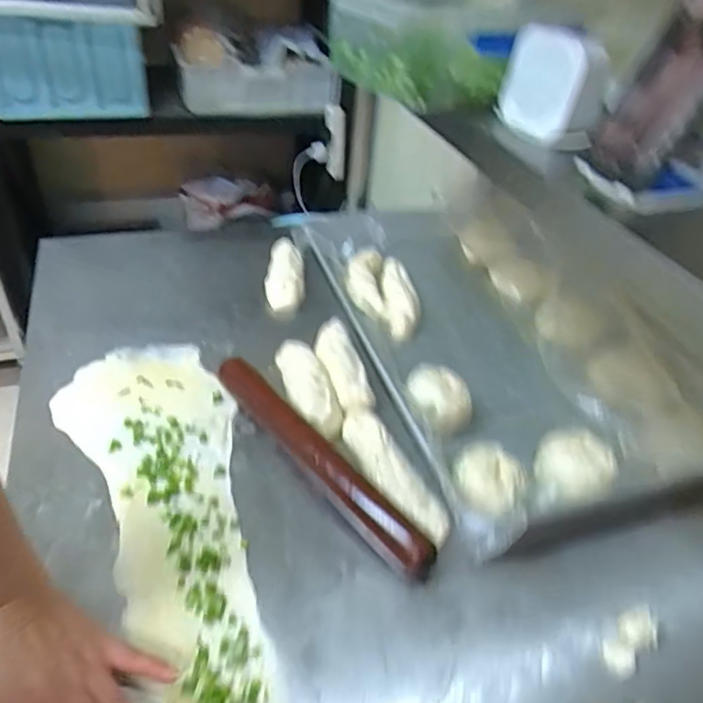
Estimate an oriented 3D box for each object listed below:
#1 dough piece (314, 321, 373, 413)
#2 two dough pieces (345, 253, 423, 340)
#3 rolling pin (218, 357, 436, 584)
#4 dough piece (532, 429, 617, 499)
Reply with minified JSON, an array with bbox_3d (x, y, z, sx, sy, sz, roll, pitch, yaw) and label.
[{"bbox_3d":[-0.013,0.011,0.706,0.050,0.037,0.156,-9,42,-19],"label":"dough piece"},{"bbox_3d":[0.046,-0.090,0.845,0.093,0.027,0.188,-7,42,-17],"label":"two dough pieces"},{"bbox_3d":[-0.043,0.107,0.599,0.041,0.033,0.329,-25,50,-34],"label":"rolling pin"},{"bbox_3d":[0.229,0.116,0.593,0.074,0.028,0.073,5,40,-4],"label":"dough piece"}]

